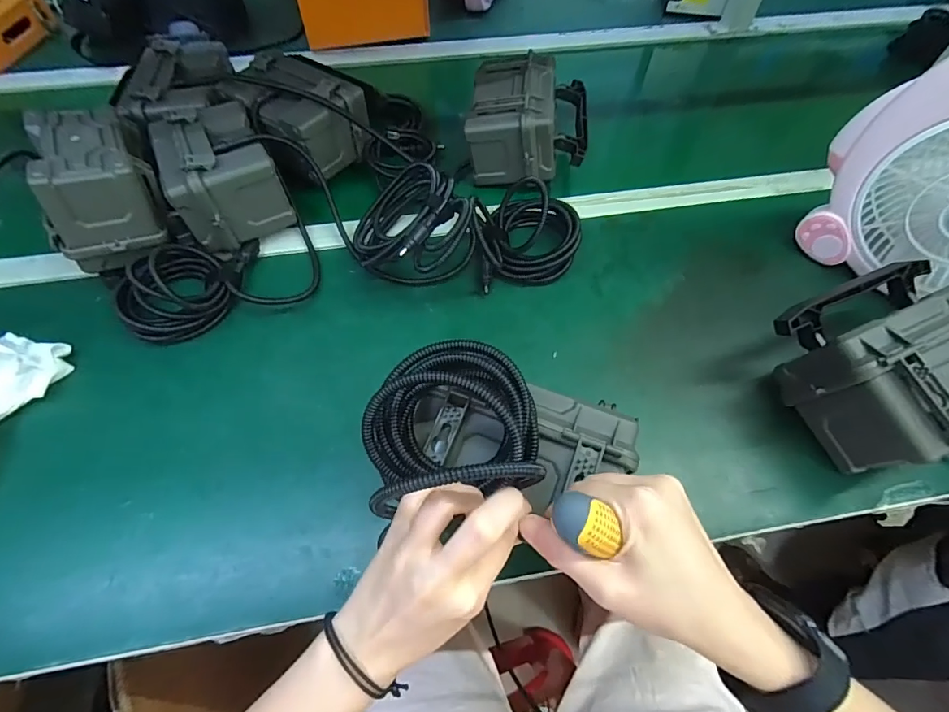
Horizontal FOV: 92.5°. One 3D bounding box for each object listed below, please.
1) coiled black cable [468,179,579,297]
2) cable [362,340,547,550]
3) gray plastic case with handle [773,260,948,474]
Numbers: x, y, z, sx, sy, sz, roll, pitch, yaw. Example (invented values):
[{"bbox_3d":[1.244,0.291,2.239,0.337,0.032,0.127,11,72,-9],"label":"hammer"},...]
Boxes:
[{"bbox_3d":[0.061,-0.148,0.520,0.123,0.082,0.109,-10,61,-7],"label":"coiled black cable"},{"bbox_3d":[-0.016,0.044,0.300,0.113,0.052,0.101,-16,62,-11],"label":"cable"},{"bbox_3d":[0.374,0.010,0.419,0.151,0.119,0.147,-21,63,-13],"label":"gray plastic case with handle"}]

